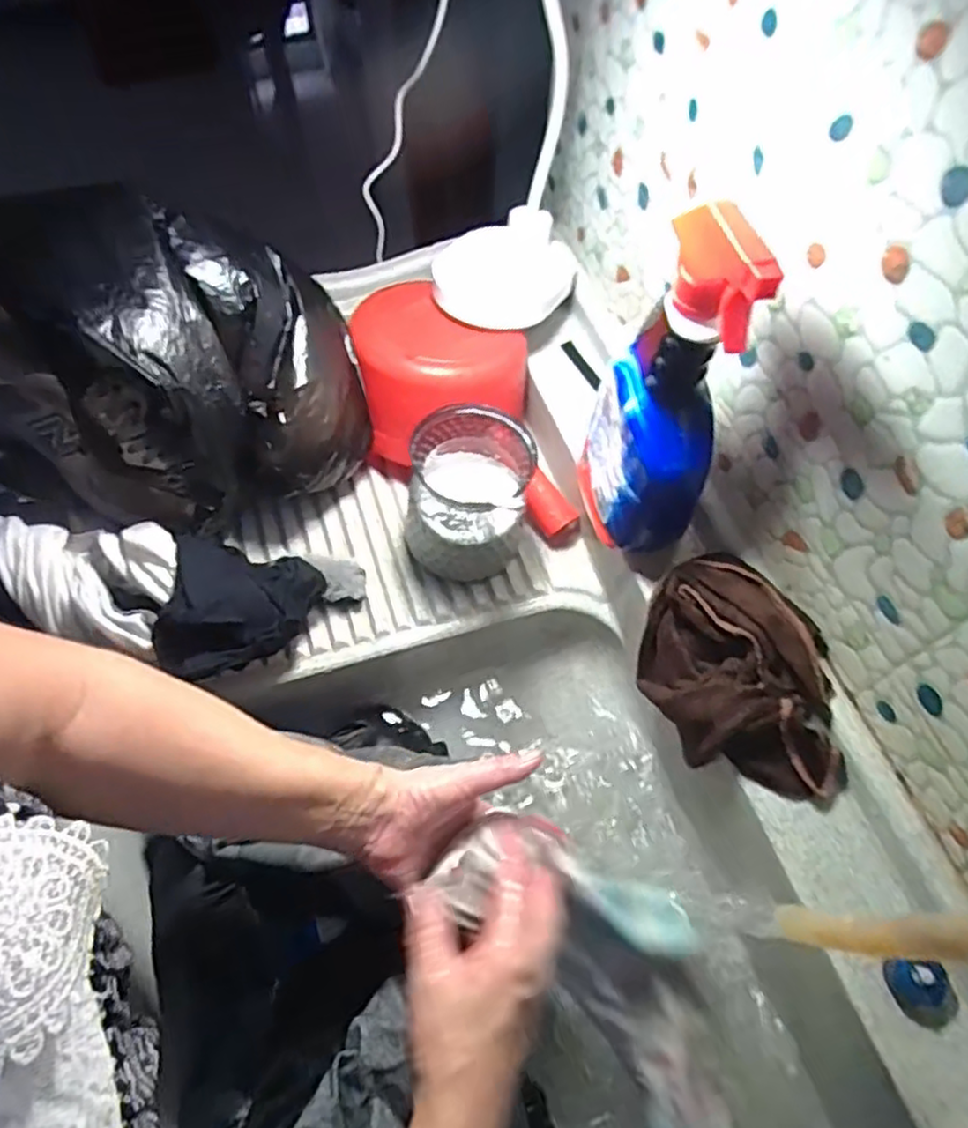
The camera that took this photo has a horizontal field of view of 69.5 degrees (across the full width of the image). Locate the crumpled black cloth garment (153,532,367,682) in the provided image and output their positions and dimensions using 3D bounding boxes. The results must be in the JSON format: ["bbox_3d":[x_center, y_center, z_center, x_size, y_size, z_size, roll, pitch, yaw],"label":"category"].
[{"bbox_3d":[-0.170,0.034,0.546,0.137,0.091,0.109,-8,62,-4],"label":"crumpled black cloth garment"}]

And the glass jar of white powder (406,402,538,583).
[{"bbox_3d":[-0.013,-0.058,0.612,0.107,0.116,0.111,8,62,5],"label":"glass jar of white powder"}]

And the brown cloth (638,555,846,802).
[{"bbox_3d":[0.193,0.087,0.519,0.111,0.082,0.184,-23,63,-11],"label":"brown cloth"}]

